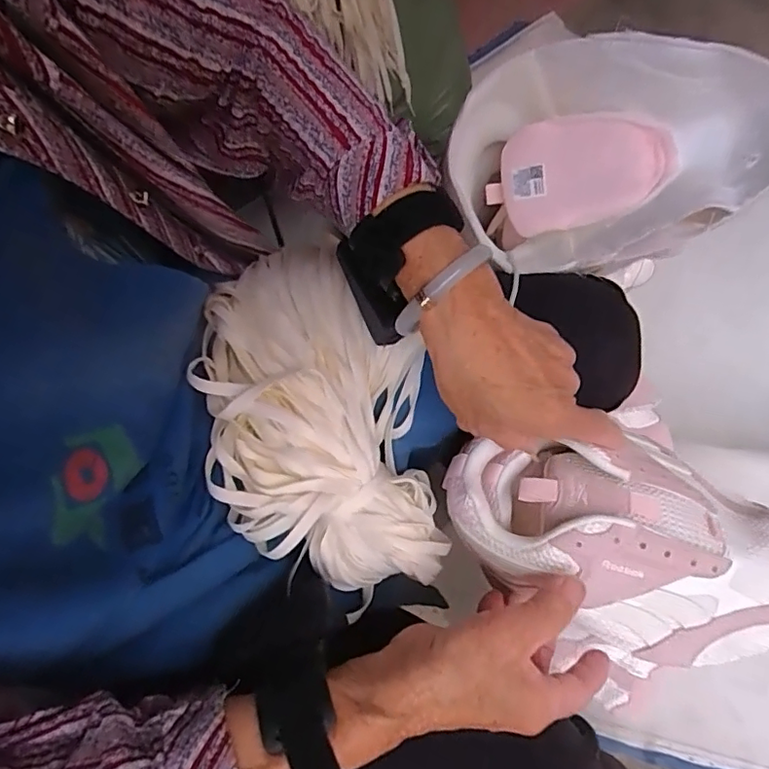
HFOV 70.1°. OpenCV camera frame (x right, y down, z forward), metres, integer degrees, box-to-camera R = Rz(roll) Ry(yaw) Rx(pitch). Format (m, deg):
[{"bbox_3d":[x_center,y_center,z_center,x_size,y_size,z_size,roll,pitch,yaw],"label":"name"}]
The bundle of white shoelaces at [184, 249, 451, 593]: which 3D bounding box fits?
[{"bbox_3d":[-0.047,0.004,0.362,0.141,0.054,0.247,-8,67,2],"label":"bundle of white shoelaces"}]

